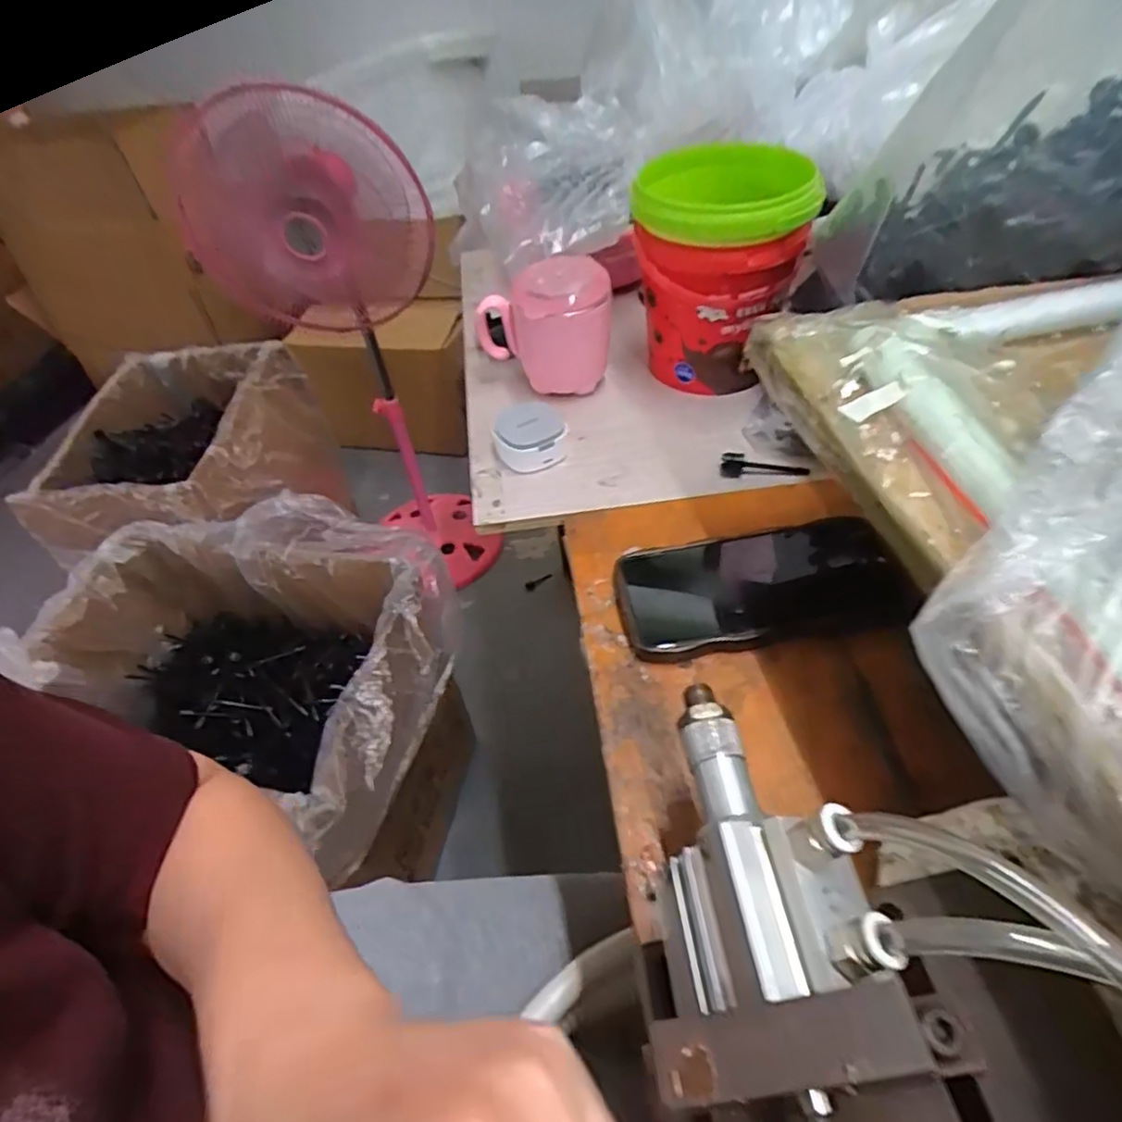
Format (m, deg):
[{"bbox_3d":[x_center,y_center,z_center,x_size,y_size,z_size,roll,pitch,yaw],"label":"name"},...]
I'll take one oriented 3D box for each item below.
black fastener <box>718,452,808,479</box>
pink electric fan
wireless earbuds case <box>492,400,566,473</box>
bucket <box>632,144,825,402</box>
[{"bbox_3d":[0.151,-0.071,0.481,0.063,0.011,0.016,0,48,6],"label":"black fastener"},{"bbox_3d":[-0.367,-0.332,1.162,0.317,0.861,0.305,-20,49,-12],"label":"pink electric fan"},{"bbox_3d":[-0.025,-0.100,0.511,0.054,0.029,0.054,-8,47,-2],"label":"wireless earbuds case"},{"bbox_3d":[0.121,-0.230,0.518,0.122,0.171,0.108,2,48,8],"label":"bucket"}]

